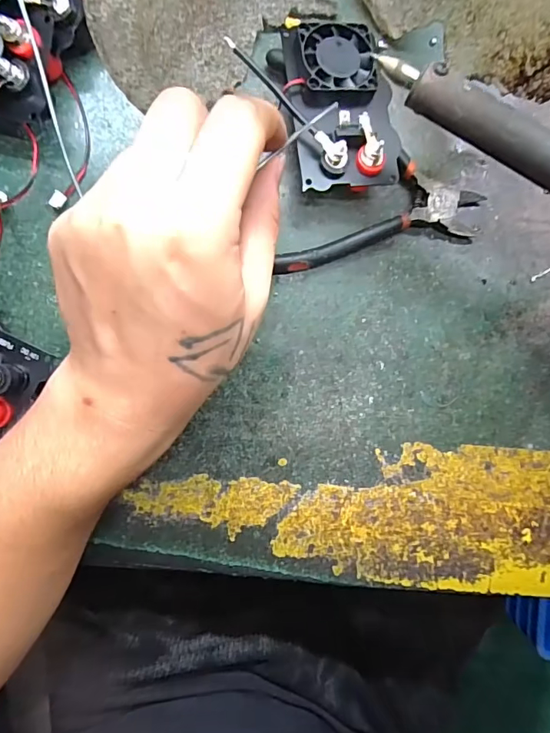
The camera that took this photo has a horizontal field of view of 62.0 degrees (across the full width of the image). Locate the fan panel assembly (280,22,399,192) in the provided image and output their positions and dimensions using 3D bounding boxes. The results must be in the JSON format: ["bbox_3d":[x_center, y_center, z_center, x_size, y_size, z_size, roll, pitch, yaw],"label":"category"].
[{"bbox_3d":[0.034,-0.139,0.248,0.055,0.031,0.086,-10,93,-5],"label":"fan panel assembly"}]

